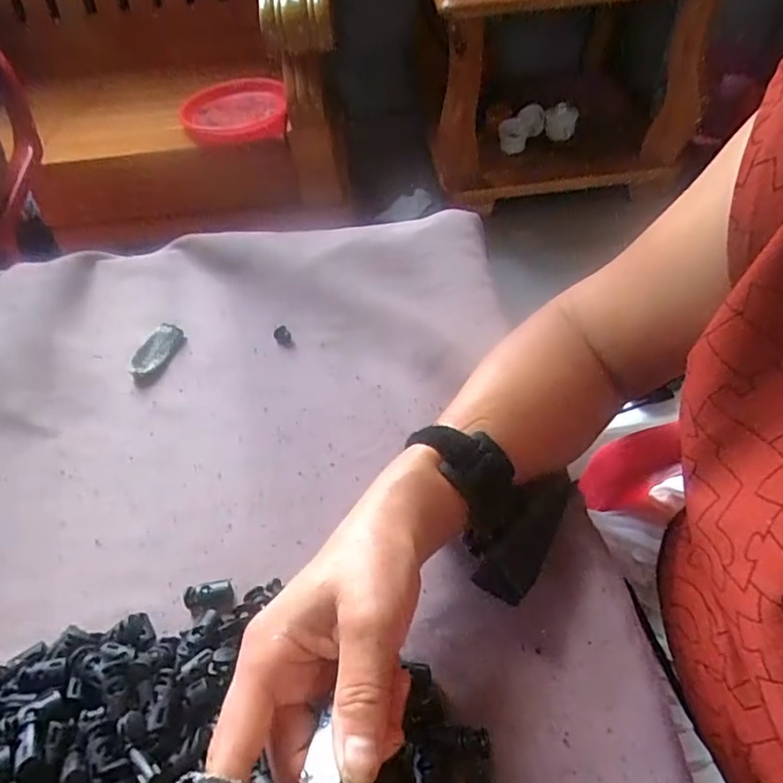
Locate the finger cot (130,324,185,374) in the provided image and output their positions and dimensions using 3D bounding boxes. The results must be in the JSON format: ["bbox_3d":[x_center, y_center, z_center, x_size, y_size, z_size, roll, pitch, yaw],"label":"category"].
[{"bbox_3d":[-0.199,-0.035,0.477,0.030,0.009,0.055,13,54,15],"label":"finger cot"}]

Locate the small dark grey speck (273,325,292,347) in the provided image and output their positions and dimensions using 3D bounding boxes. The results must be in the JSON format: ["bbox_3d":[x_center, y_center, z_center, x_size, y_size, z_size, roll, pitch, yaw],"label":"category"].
[{"bbox_3d":[-0.092,-0.048,0.479,0.012,0.007,0.019,-29,55,-18],"label":"small dark grey speck"}]

